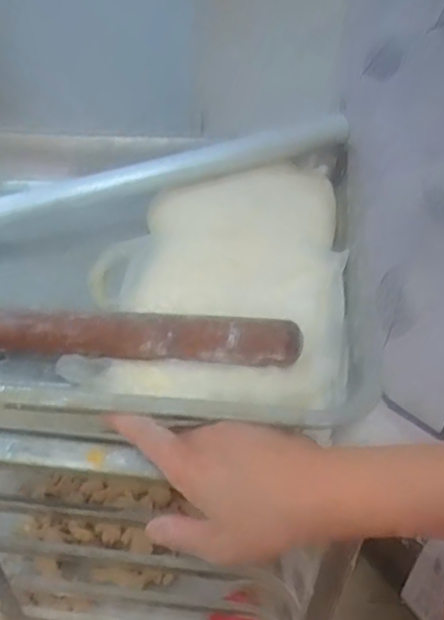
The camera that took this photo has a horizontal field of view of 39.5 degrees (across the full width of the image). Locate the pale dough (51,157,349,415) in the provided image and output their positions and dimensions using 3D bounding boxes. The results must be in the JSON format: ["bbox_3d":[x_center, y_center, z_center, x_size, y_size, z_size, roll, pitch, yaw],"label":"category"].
[{"bbox_3d":[-0.005,-0.043,0.543,0.221,0.044,0.340,6,42,5],"label":"pale dough"}]

